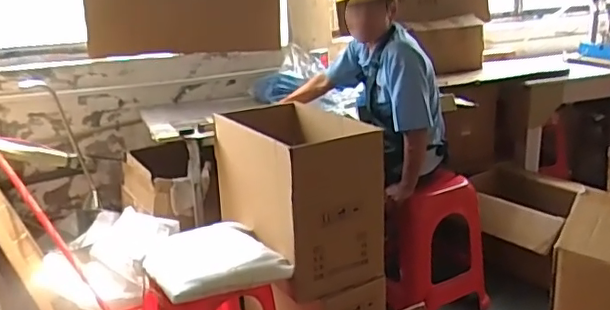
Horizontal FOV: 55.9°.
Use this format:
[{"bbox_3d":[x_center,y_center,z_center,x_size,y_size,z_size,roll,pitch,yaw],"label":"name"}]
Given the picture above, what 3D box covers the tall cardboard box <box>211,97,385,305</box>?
[{"bbox_3d":[-0.038,0.100,1.859,0.330,0.430,0.624,-11,19,-26],"label":"tall cardboard box"}]

